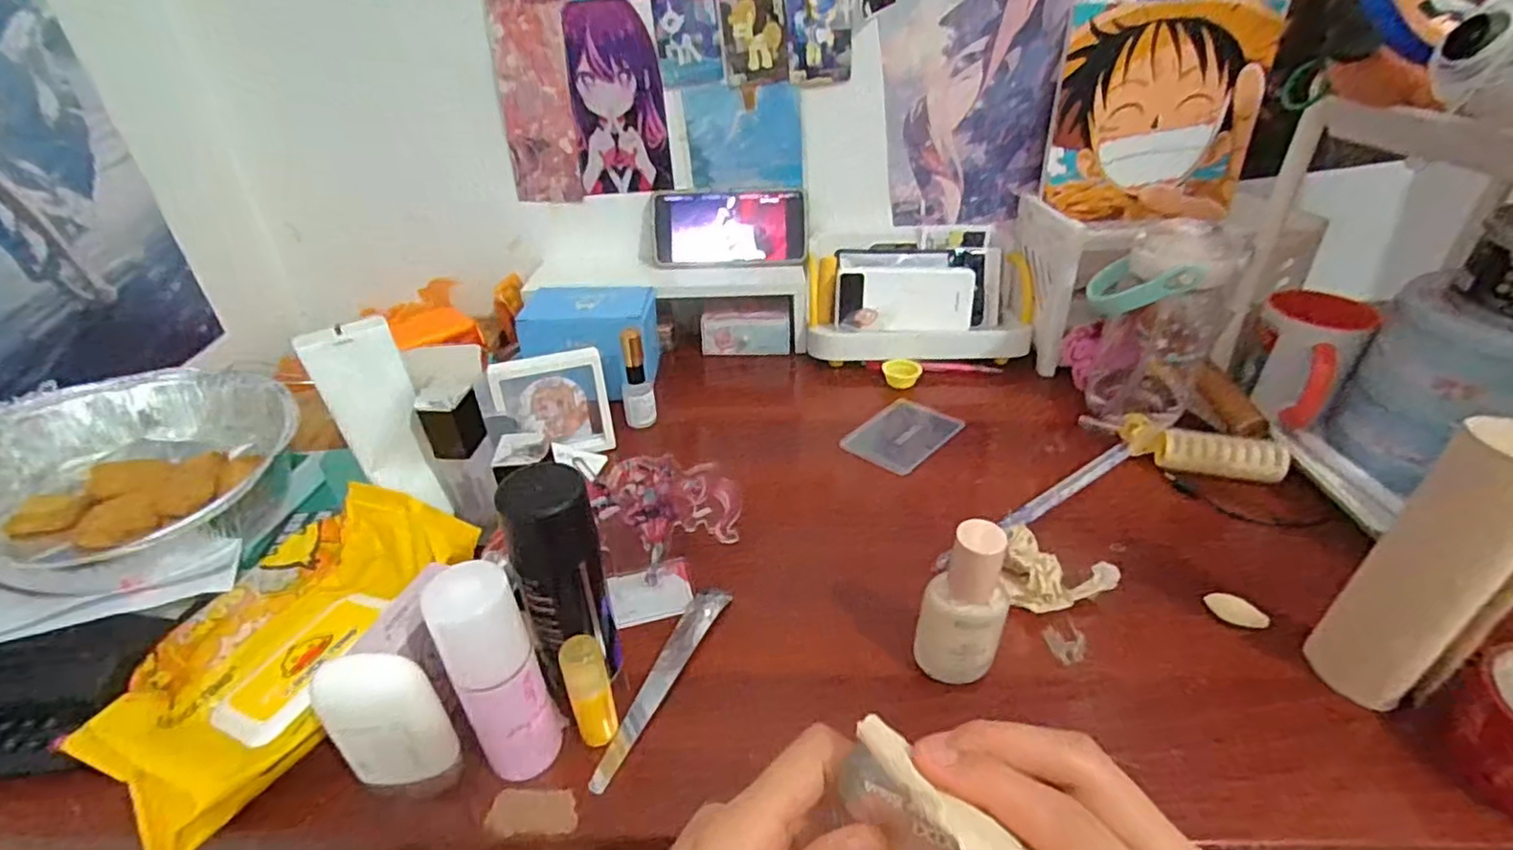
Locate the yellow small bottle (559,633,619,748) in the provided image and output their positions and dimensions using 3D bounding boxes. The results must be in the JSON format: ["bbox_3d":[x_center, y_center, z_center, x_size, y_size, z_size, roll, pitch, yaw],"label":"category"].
[{"bbox_3d":[-0.088,0.138,0.354,0.021,0.068,0.027,-14,36,-18],"label":"yellow small bottle"}]

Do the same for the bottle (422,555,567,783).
[{"bbox_3d":[-0.123,0.124,0.325,0.036,0.126,0.035,-21,38,-27],"label":"bottle"}]

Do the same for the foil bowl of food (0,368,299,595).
[{"bbox_3d":[-0.404,0.030,0.444,0.193,0.064,0.166,17,38,25],"label":"foil bowl of food"}]

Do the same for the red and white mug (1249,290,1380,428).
[{"bbox_3d":[0.473,-0.058,0.585,0.074,0.093,0.094,22,40,31],"label":"red and white mug"}]

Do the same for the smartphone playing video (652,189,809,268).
[{"bbox_3d":[-0.028,-0.213,0.729,0.166,0.079,0.010,-2,14,0],"label":"smartphone playing video"}]

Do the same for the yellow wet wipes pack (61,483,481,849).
[{"bbox_3d":[-0.270,0.119,0.386,0.115,0.050,0.196,12,36,19],"label":"yellow wet wipes pack"}]

